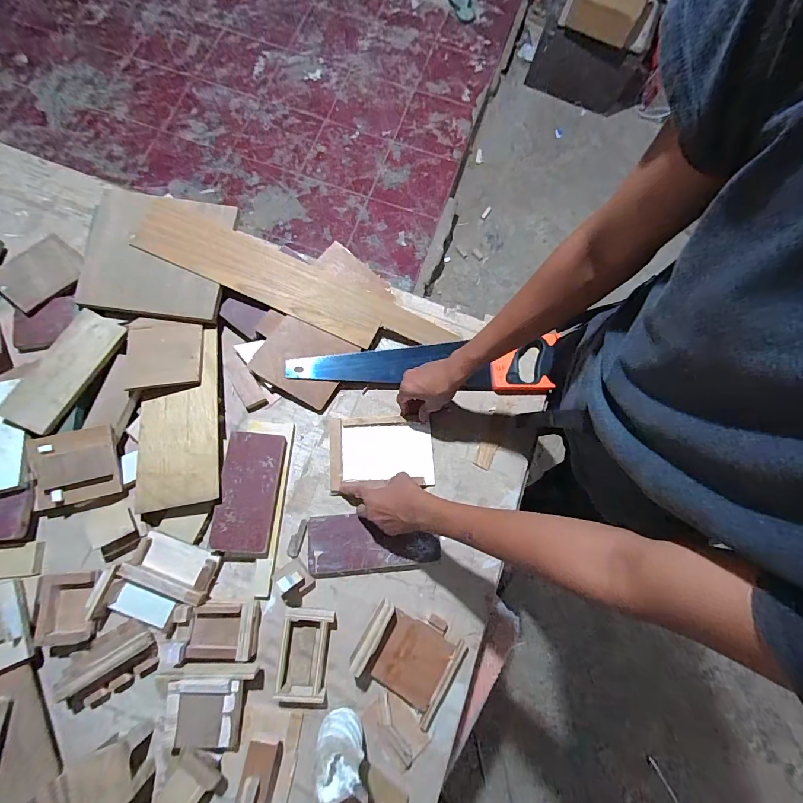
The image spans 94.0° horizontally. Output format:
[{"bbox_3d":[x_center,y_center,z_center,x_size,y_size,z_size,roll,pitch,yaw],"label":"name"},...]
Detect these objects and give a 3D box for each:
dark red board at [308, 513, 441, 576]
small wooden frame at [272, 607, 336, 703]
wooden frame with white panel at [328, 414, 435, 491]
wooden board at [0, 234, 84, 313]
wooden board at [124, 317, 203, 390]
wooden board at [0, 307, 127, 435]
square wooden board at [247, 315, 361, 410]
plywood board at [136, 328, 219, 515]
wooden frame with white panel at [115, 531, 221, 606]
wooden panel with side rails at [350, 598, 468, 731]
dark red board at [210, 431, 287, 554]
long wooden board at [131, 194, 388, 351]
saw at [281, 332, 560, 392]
[{"bbox_3d":[-0.046,0.236,0.632,0.216,0.020,0.091,-2,76,-3],"label":"dark red board"},{"bbox_3d":[-0.149,0.387,0.579,0.074,0.034,0.122,6,76,-1],"label":"small wooden frame"},{"bbox_3d":[-0.037,0.088,0.685,0.186,0.023,0.123,-4,80,-1],"label":"wooden frame with white panel"},{"bbox_3d":[-0.694,-0.250,0.719,0.124,0.009,0.141,39,72,6],"label":"wooden board"},{"bbox_3d":[-0.426,-0.090,0.669,0.122,0.009,0.133,-4,68,-10],"label":"wooden board"},{"bbox_3d":[-0.581,-0.058,0.643,0.095,0.010,0.216,25,75,0],"label":"wooden board"},{"bbox_3d":[-0.182,-0.079,0.695,0.154,0.010,0.133,30,80,-5],"label":"square wooden board"},{"bbox_3d":[-0.389,0.027,0.653,0.135,0.014,0.302,-9,71,0],"label":"plywood board"},{"bbox_3d":[-0.367,0.263,0.595,0.132,0.031,0.070,18,76,2],"label":"wooden frame with white panel"},{"bbox_3d":[0.011,0.400,0.571,0.163,0.062,0.126,32,77,5],"label":"wooden panel with side rails"},{"bbox_3d":[-0.256,0.147,0.624,0.089,0.022,0.190,6,80,1],"label":"dark red board"},{"bbox_3d":[-0.266,-0.248,0.715,0.482,0.010,0.111,23,80,-3],"label":"long wooden board"},{"bbox_3d":[0.043,-0.073,0.709,0.497,0.033,0.098,0,76,-3],"label":"saw"}]

